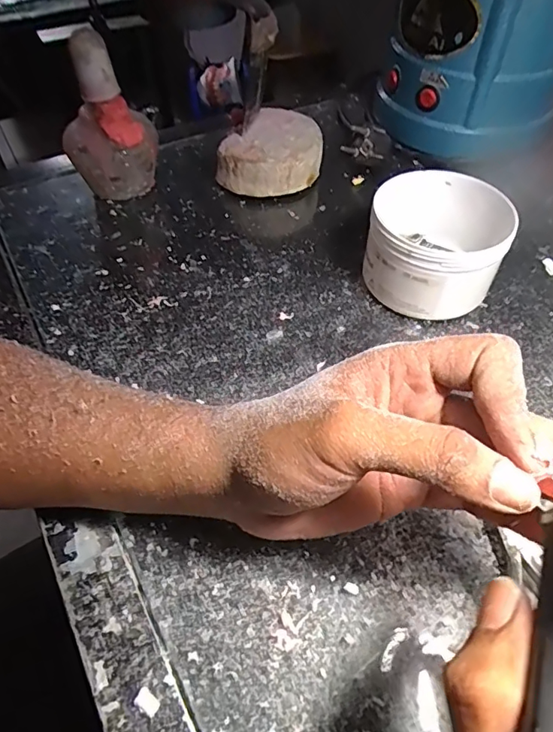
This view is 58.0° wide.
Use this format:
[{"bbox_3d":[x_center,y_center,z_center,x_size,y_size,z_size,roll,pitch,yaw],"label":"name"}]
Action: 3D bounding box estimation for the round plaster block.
[{"bbox_3d":[-0.007,-0.190,0.445,0.092,0.045,0.086,-2,52,-2],"label":"round plaster block"}]

